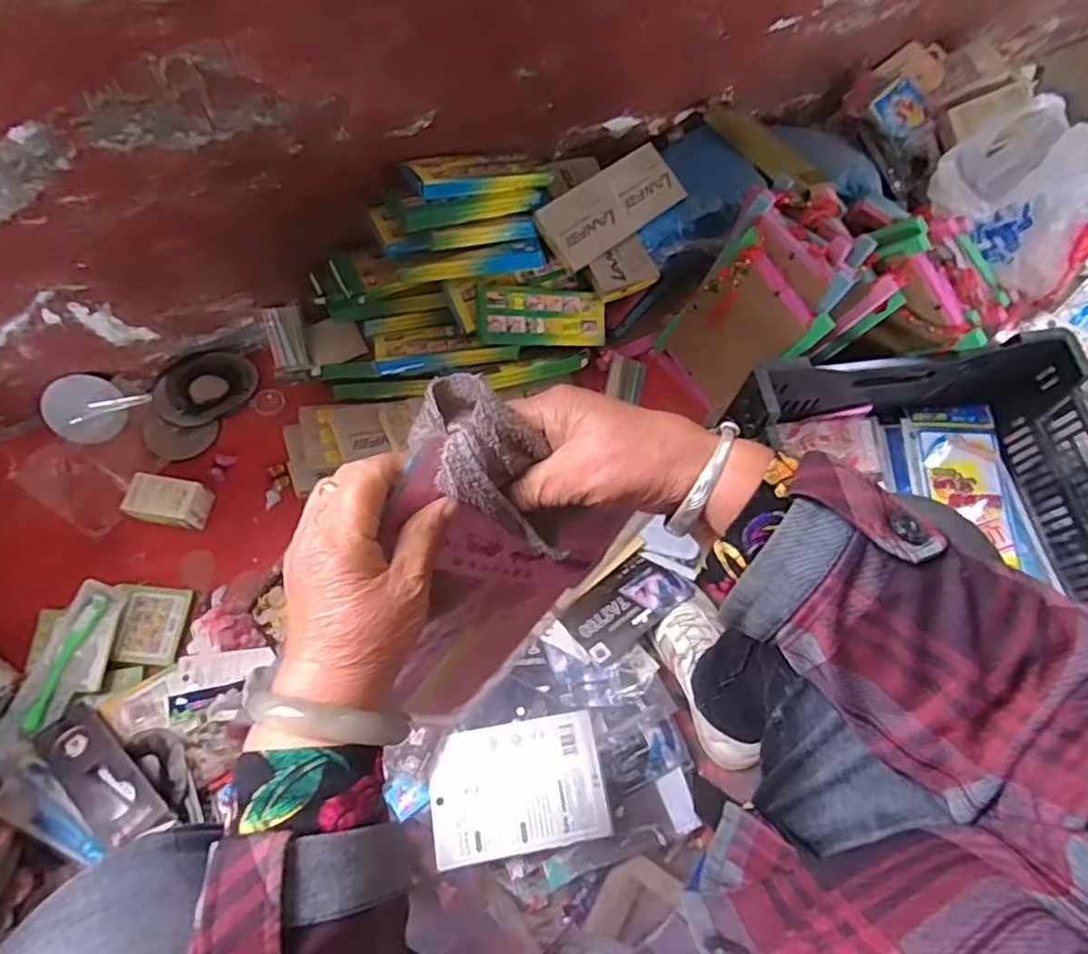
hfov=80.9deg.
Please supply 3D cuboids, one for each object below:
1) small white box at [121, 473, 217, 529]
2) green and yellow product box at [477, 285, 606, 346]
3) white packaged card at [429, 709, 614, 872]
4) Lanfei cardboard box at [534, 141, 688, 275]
[{"bbox_3d":[-0.477,0.032,0.809,0.088,0.048,0.058,13,69,3],"label":"small white box"},{"bbox_3d":[0.000,-0.211,0.836,0.181,0.014,0.073,-6,101,-27],"label":"green and yellow product box"},{"bbox_3d":[-0.027,0.322,0.662,0.177,0.015,0.123,-9,69,-6],"label":"white packaged card"},{"bbox_3d":[0.091,-0.363,0.852,0.219,0.020,0.090,-39,103,-19],"label":"Lanfei cardboard box"}]

